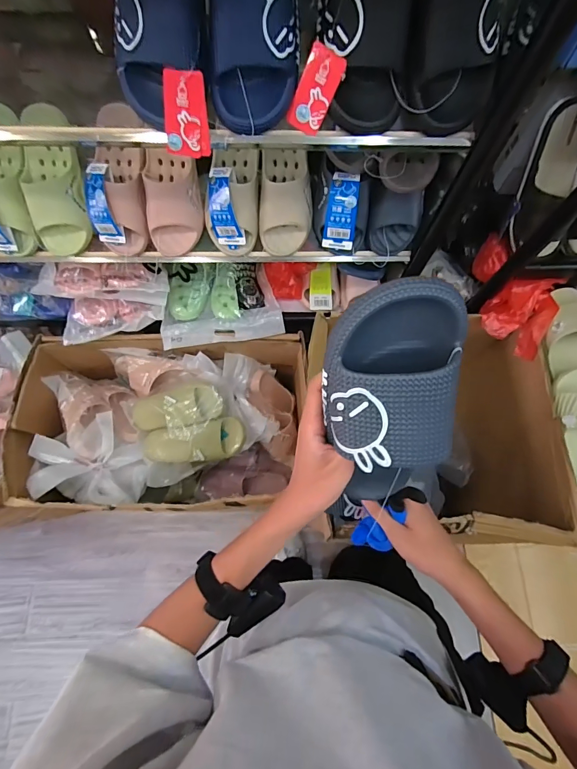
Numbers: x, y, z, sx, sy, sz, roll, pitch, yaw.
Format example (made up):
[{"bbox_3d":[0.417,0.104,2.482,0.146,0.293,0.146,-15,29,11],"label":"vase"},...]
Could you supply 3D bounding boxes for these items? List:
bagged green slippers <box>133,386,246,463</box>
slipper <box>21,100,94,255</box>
[{"bbox_3d":[-0.272,0.109,1.006,0.301,0.120,0.187,3,71,-1],"label":"bagged green slippers"},{"bbox_3d":[-0.431,-0.375,0.702,0.102,0.059,0.248,-2,105,-3],"label":"slipper"}]

